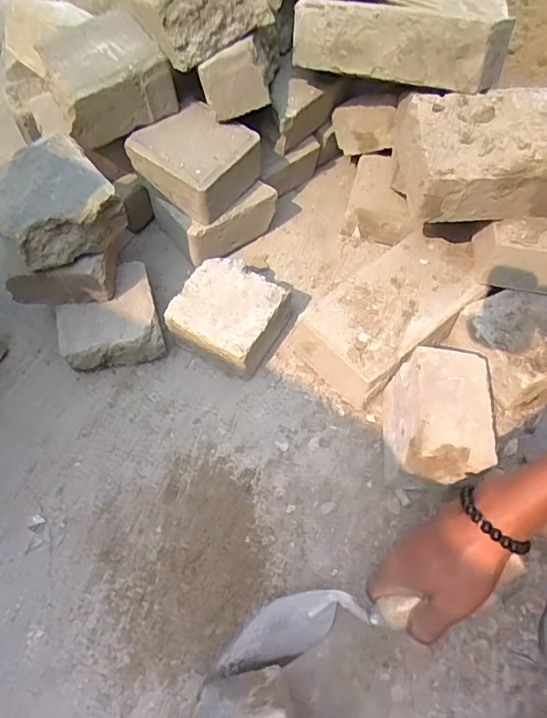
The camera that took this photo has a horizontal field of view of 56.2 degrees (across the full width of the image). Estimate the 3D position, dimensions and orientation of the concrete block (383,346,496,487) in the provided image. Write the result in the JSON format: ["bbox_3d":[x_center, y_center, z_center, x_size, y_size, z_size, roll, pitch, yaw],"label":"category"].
[{"bbox_3d":[0.153,0.060,0.481,0.077,0.098,0.108,4,61,3],"label":"concrete block"}]

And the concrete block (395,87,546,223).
[{"bbox_3d":[0.244,-0.215,0.521,0.215,0.076,0.131,-3,61,-1],"label":"concrete block"}]

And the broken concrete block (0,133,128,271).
[{"bbox_3d":[-0.210,-0.147,0.490,0.108,0.061,0.100,-37,67,-18],"label":"broken concrete block"}]

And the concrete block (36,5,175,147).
[{"bbox_3d":[-0.184,-0.301,0.549,0.130,0.070,0.101,-28,64,-14],"label":"concrete block"}]

